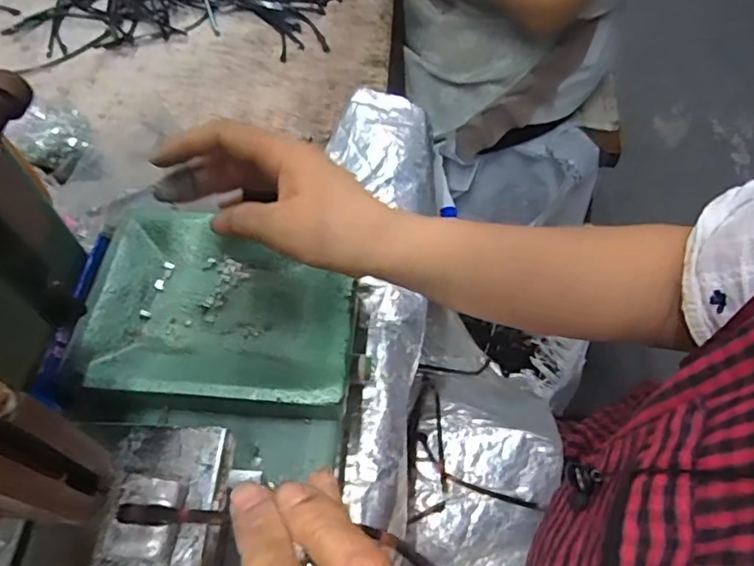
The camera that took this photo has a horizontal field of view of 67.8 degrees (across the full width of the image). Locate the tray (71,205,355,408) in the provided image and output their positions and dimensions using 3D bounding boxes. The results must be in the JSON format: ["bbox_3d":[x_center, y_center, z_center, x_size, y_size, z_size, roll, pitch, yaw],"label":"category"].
[{"bbox_3d":[-0.109,0.013,0.401,0.183,0.020,0.146,6,58,1],"label":"tray"}]

